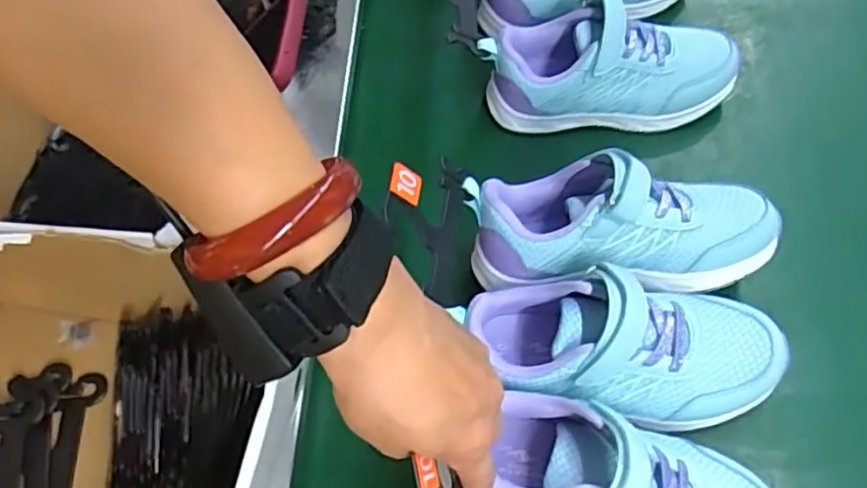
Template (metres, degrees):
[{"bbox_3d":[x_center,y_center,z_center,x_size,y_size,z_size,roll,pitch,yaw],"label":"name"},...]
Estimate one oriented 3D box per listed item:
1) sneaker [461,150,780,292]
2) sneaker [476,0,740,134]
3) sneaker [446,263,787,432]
[{"bbox_3d":[0.118,-0.008,0.429,0.186,0.097,0.080,-5,62,2],"label":"sneaker"},{"bbox_3d":[0.132,-0.133,0.502,0.186,0.072,0.069,0,63,5],"label":"sneaker"},{"bbox_3d":[0.110,0.063,0.395,0.183,0.084,0.075,1,63,5],"label":"sneaker"}]

